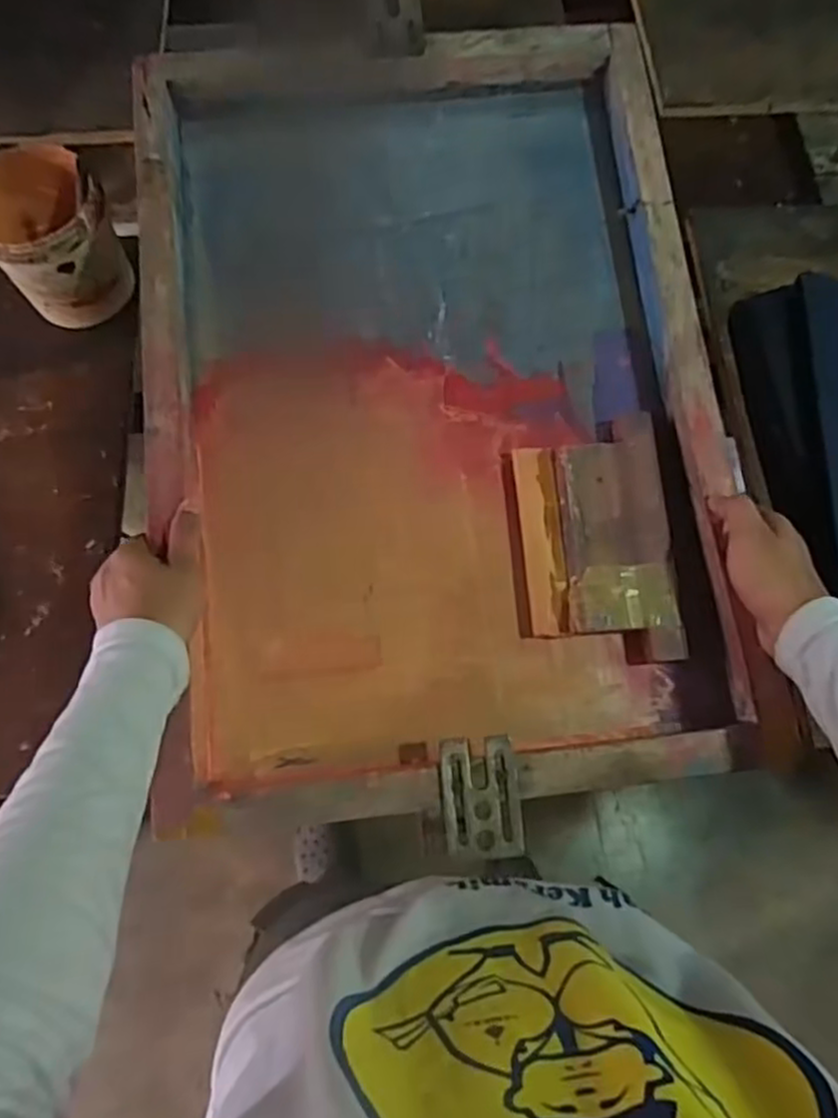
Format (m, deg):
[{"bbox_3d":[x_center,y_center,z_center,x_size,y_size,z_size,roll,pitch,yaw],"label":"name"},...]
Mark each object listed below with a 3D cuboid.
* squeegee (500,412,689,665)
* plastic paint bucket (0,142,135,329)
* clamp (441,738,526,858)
[{"bbox_3d":[0.134,-0.016,0.565,0.118,0.037,0.189,-4,69,-3],"label":"squeegee"},{"bbox_3d":[-0.374,-0.327,0.723,0.113,0.110,0.138,-39,75,-15],"label":"plastic paint bucket"},{"bbox_3d":[0.042,0.163,0.494,0.052,0.011,0.077,-5,69,-3],"label":"clamp"}]

